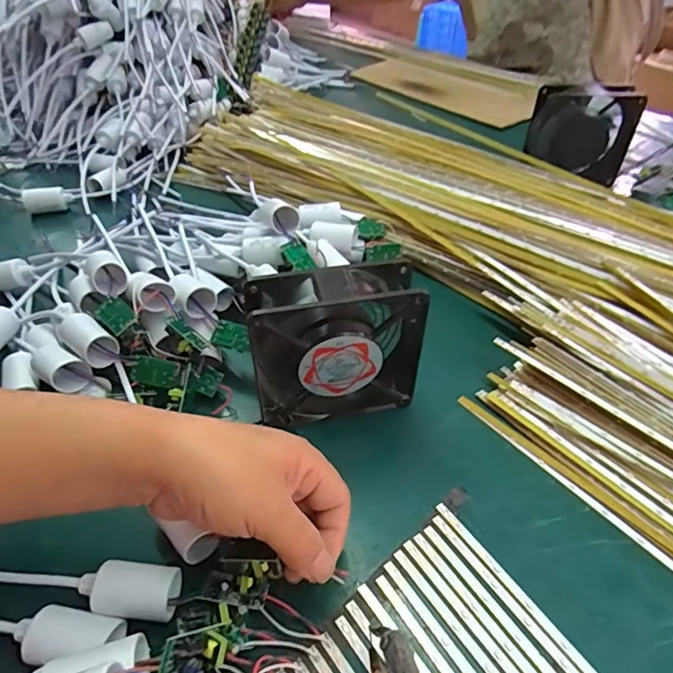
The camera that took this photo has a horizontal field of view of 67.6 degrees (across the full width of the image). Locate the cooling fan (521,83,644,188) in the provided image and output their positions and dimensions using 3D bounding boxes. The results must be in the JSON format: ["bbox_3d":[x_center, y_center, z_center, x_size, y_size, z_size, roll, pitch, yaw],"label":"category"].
[{"bbox_3d":[0.317,-0.257,0.666,0.130,0.129,0.031,5,44,5],"label":"cooling fan"}]

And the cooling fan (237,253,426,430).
[{"bbox_3d":[0.001,0.008,0.366,0.119,0.120,0.040,-9,45,-9],"label":"cooling fan"}]

